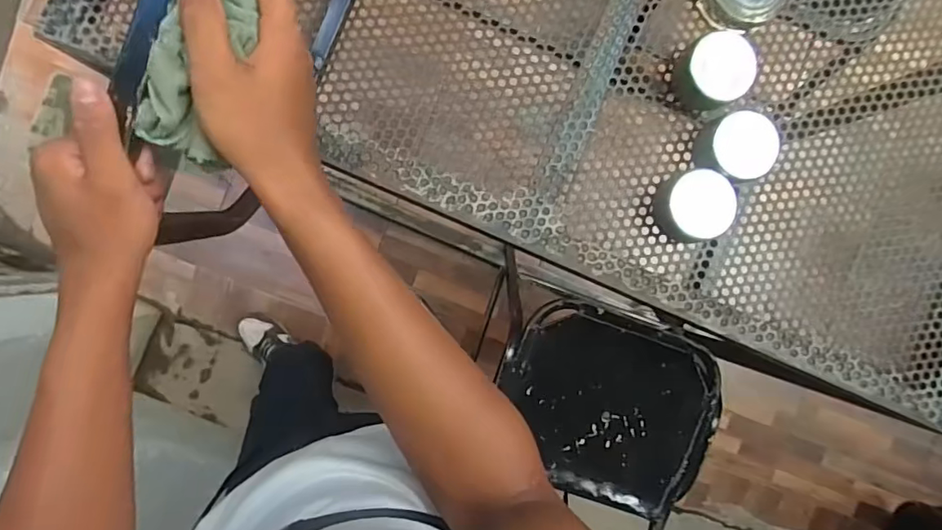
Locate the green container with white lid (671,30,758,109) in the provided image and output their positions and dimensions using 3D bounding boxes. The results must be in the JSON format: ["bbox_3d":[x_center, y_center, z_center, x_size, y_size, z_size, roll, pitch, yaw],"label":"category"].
[{"bbox_3d":[0.278,-0.219,0.615,0.075,0.062,0.066,7,90,-2],"label":"green container with white lid"}]

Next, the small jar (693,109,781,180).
[{"bbox_3d":[0.302,-0.133,0.621,0.081,0.058,0.073,-10,90,-2],"label":"small jar"}]

